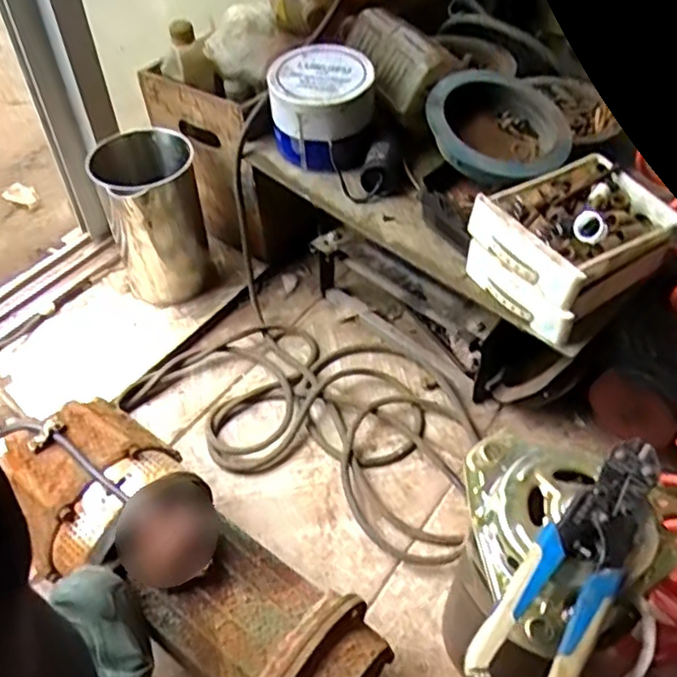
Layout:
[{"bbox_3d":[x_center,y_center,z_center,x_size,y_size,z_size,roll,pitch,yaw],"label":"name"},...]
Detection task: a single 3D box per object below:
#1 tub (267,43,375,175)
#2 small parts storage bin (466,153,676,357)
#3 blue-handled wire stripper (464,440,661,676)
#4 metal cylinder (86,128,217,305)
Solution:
[{"bbox_3d":[-0.020,-0.269,0.791,0.121,0.095,0.132,-1,50,-1],"label":"tub"},{"bbox_3d":[0.232,-0.094,0.653,0.173,0.083,0.141,-29,56,-23],"label":"small parts storage bin"},{"bbox_3d":[0.158,0.144,0.438,0.056,0.017,0.208,30,56,23],"label":"blue-handled wire stripper"},{"bbox_3d":[-0.243,-0.159,0.896,0.118,0.196,0.135,-12,51,-11],"label":"metal cylinder"}]

